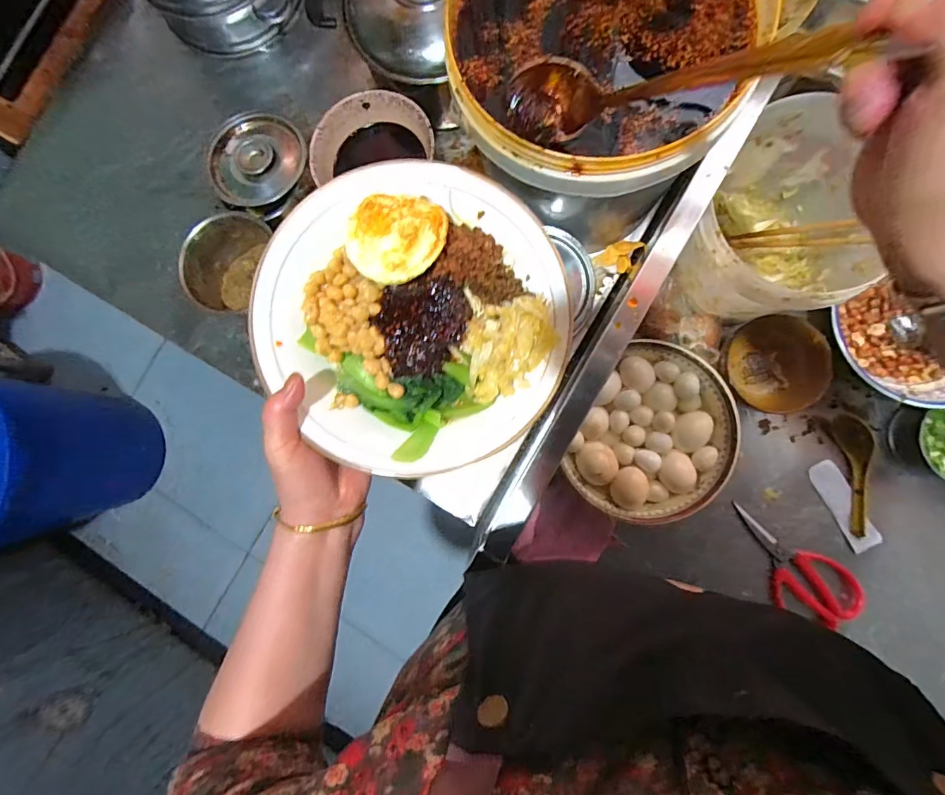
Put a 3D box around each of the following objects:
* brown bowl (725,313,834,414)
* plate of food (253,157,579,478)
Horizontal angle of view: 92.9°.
[{"bbox_3d":[0.382,-0.041,0.562,0.096,0.048,0.120,-11,88,3],"label":"brown bowl"},{"bbox_3d":[-0.041,-0.060,0.325,0.211,0.041,0.217,0,89,4],"label":"plate of food"}]

